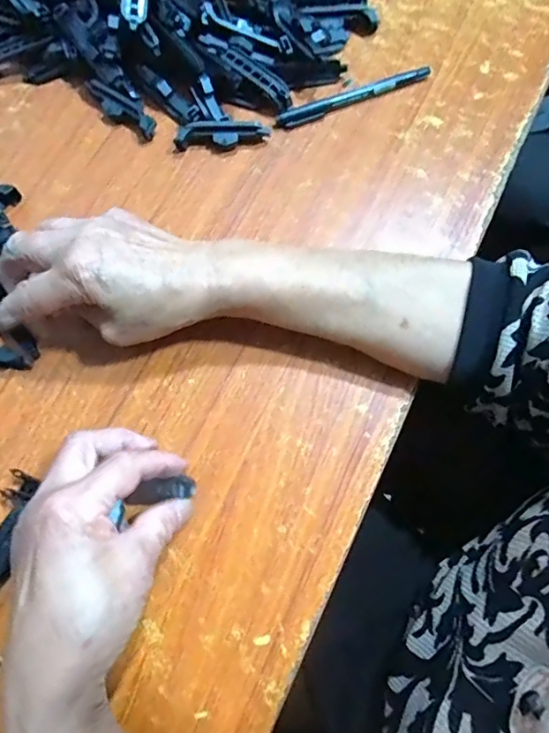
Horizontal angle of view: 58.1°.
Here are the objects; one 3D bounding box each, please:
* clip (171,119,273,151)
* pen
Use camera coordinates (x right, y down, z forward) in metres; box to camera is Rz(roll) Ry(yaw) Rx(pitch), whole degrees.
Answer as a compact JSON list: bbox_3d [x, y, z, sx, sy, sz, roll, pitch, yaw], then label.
[{"bbox_3d":[-0.042,-0.187,0.400,0.076,0.017,0.015,-8,73,-1],"label":"clip"},{"bbox_3d":[0.067,-0.226,0.414,0.139,0.013,0.009,-23,74,-5],"label":"pen"}]

